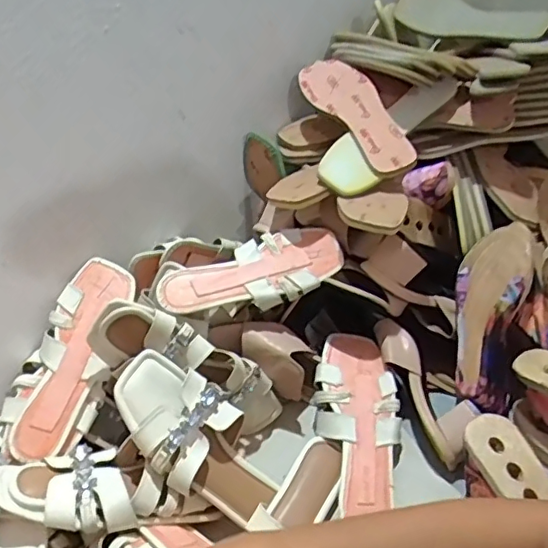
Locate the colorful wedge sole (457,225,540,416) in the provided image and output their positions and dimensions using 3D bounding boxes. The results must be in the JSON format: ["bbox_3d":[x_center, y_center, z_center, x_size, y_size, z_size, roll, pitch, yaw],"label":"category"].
[{"bbox_3d":[0.265,0.051,0.694,0.086,0.079,0.230,8,81,19],"label":"colorful wedge sole"}]

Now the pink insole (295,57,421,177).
[{"bbox_3d":[0.113,-0.221,0.767,0.074,0.015,0.239,-33,60,-2],"label":"pink insole"}]

